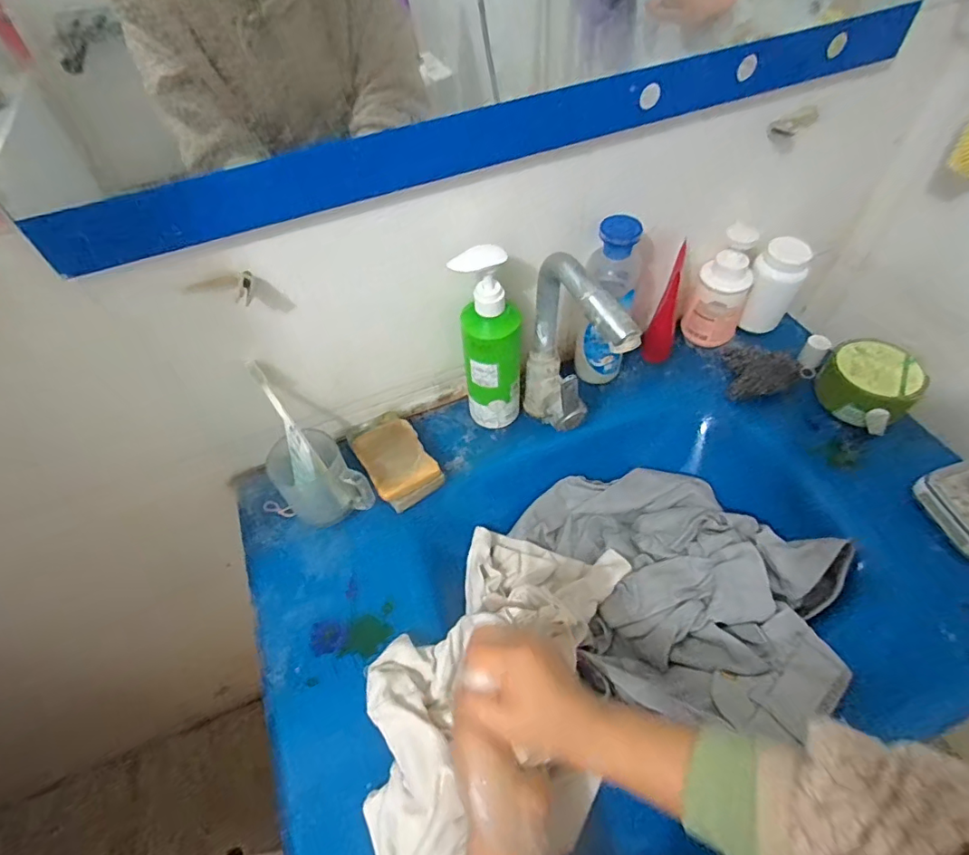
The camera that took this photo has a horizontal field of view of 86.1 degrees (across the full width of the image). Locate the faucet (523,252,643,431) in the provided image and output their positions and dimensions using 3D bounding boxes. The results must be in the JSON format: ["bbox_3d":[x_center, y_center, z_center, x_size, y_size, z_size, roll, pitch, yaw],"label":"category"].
[{"bbox_3d":[0.091,-0.051,0.552,0.047,0.261,0.156,-16,54,-8],"label":"faucet"}]

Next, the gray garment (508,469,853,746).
[{"bbox_3d":[0.206,0.165,0.588,0.270,0.089,0.339,-37,59,-21],"label":"gray garment"}]

